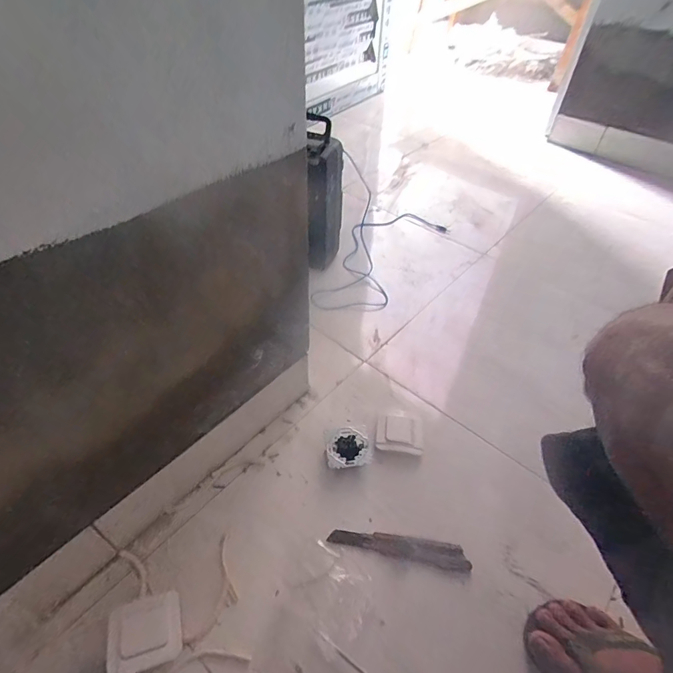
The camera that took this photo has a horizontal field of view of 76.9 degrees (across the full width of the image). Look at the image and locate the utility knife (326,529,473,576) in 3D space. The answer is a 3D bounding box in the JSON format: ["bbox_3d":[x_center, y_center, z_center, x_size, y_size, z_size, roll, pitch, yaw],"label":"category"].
[{"bbox_3d":[0.089,0.297,0.600,0.195,0.009,0.033,10,46,6],"label":"utility knife"}]

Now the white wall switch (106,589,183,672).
[{"bbox_3d":[-0.231,0.361,0.516,0.079,0.031,0.077,-12,48,-15],"label":"white wall switch"}]

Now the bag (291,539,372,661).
[{"bbox_3d":[-0.012,0.332,0.553,0.110,0.013,0.099,32,52,25],"label":"bag"}]

